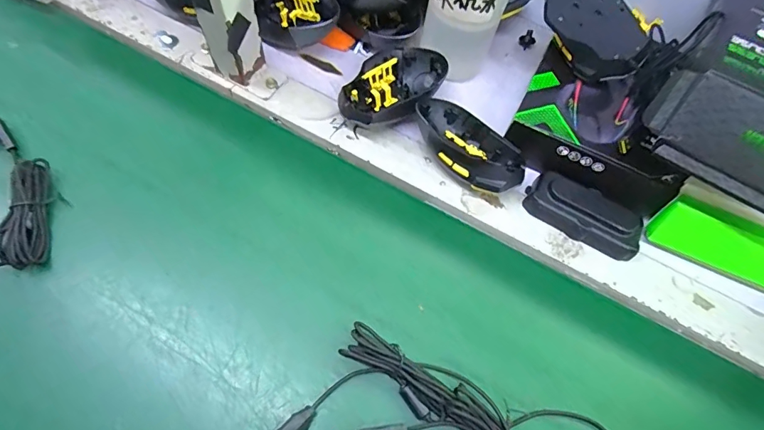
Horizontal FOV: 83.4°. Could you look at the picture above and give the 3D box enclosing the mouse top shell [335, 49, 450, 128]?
[{"bbox_3d":[0.012,-0.131,0.447,0.077,0.037,0.125,39,66,14],"label":"mouse top shell"}]

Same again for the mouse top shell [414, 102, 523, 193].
[{"bbox_3d":[0.084,-0.068,0.417,0.118,0.048,0.073,37,66,13],"label":"mouse top shell"}]

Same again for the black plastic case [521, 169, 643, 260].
[{"bbox_3d":[0.191,0.000,0.405,0.106,0.021,0.045,29,62,7],"label":"black plastic case"}]

